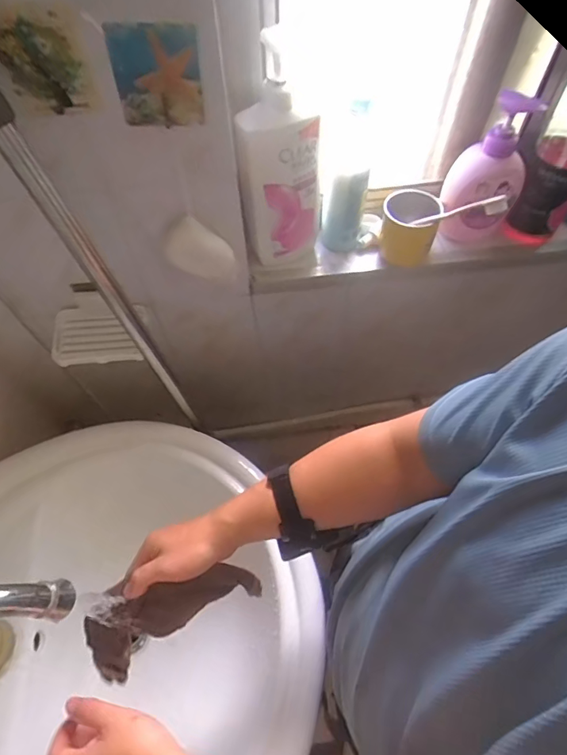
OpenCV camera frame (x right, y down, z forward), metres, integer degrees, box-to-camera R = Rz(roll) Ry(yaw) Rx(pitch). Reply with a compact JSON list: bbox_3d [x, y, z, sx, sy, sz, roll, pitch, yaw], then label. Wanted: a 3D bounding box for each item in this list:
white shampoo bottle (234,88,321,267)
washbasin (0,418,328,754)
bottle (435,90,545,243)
[{"bbox_3d":[0.000,-0.246,0.593,0.096,0.234,0.072,2,59,2],"label":"white shampoo bottle"},{"bbox_3d":[-0.176,0.336,0.593,0.449,0.166,0.555,0,59,1],"label":"washbasin"},{"bbox_3d":[0.275,-0.281,0.611,0.104,0.201,0.053,-9,59,-4],"label":"bottle"}]

